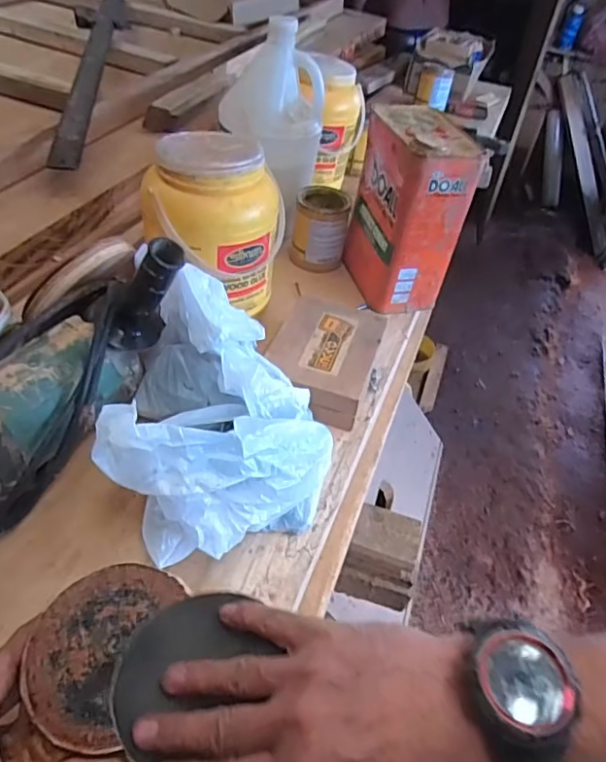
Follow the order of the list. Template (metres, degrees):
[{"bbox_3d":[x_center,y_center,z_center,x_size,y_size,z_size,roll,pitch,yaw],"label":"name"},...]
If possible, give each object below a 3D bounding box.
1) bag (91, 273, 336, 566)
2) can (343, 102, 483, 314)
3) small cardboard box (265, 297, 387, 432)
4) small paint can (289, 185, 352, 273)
[{"bbox_3d":[-0.070,0.030,0.538,0.197,0.155,0.248,1,44,-6],"label":"bag"},{"bbox_3d":[0.141,-0.241,0.792,0.112,0.229,0.165,-7,46,-13],"label":"can"},{"bbox_3d":[0.029,-0.033,0.693,0.118,0.046,0.176,16,45,9],"label":"small cardboard box"},{"bbox_3d":[0.026,-0.231,0.854,0.081,0.110,0.080,6,44,0],"label":"small paint can"}]

